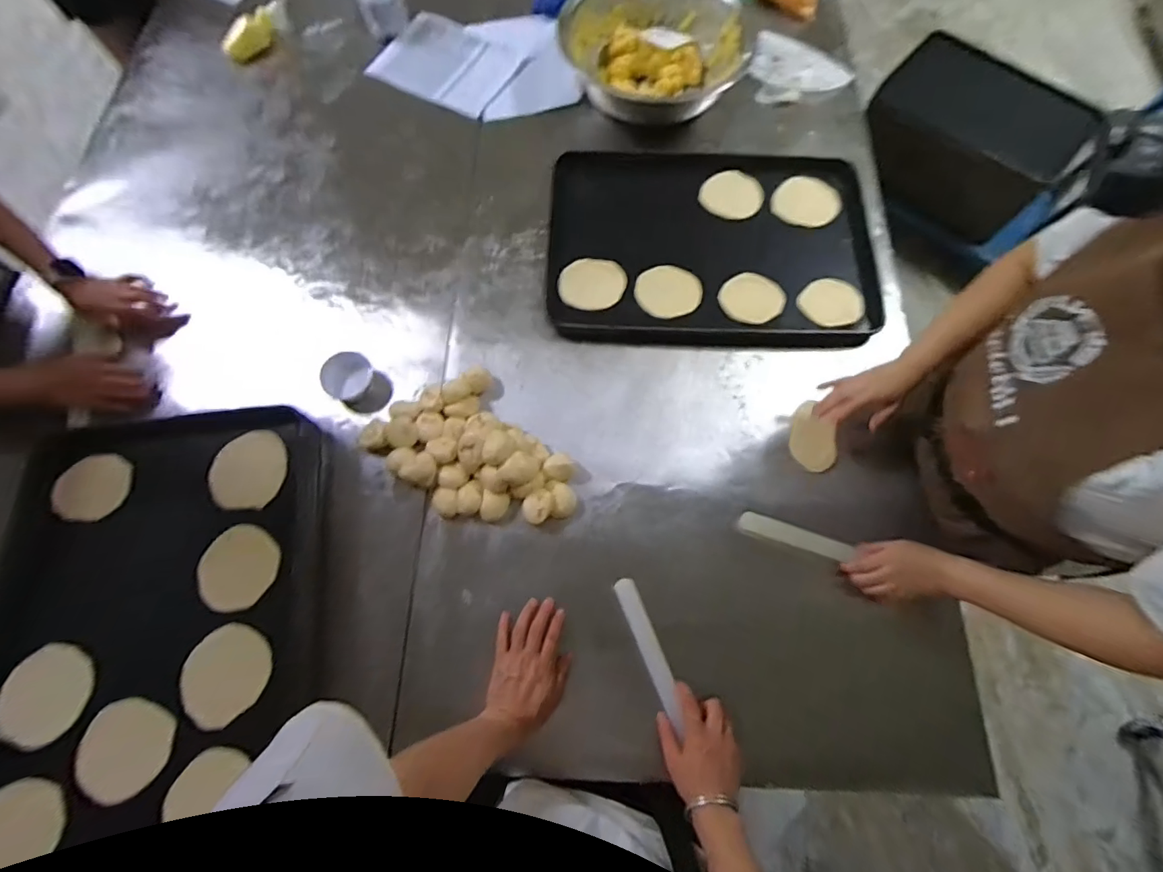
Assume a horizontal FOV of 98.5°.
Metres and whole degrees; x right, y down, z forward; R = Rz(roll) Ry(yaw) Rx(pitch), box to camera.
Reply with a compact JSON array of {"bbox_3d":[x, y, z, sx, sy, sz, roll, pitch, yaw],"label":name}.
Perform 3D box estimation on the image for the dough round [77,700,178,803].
[{"bbox_3d":[-0.558,0.383,0.612,0.104,0.008,0.100,3,66,-7],"label":"dough round"}]

